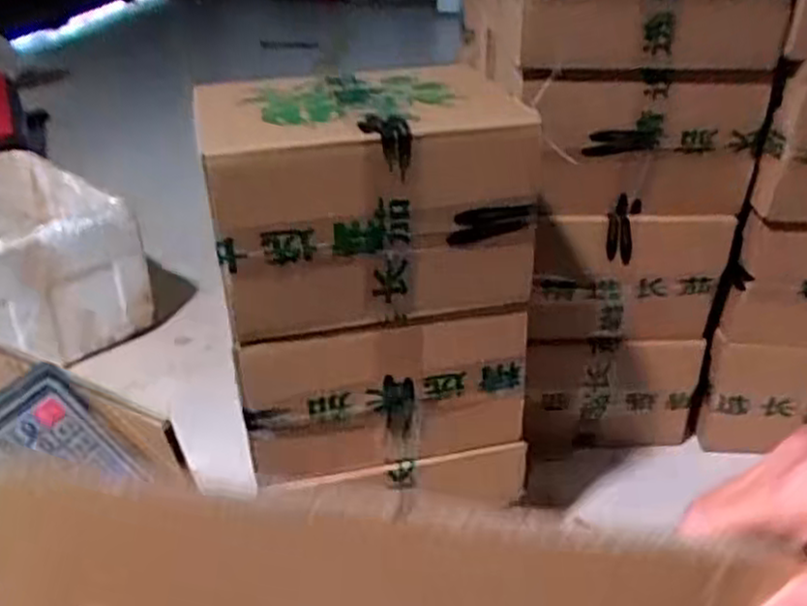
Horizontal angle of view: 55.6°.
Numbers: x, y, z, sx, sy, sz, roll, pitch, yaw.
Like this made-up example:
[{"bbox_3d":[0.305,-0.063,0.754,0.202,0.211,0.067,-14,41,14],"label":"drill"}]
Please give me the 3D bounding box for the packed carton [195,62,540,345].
[{"bbox_3d":[-0.038,-0.105,0.738,0.288,0.182,0.179,-7,31,-13],"label":"packed carton"}]

